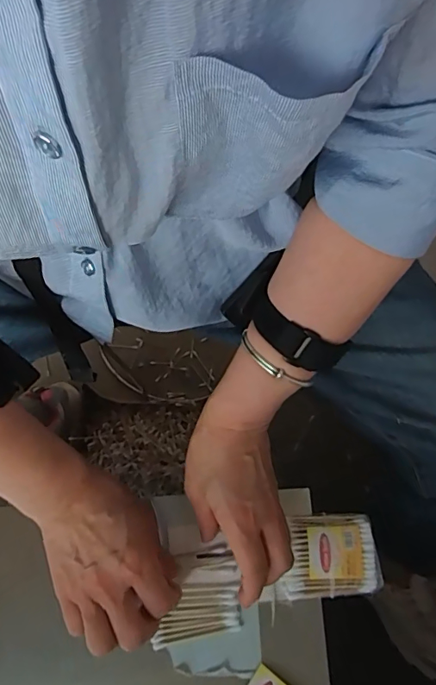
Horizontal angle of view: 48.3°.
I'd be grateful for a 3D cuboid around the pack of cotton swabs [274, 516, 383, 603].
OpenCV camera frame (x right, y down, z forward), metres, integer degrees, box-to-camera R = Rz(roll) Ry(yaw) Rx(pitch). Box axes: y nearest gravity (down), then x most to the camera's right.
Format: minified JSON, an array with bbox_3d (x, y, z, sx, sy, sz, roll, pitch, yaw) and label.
[{"bbox_3d":[0.089,0.174,0.399,0.082,0.012,0.062,-4,70,-2],"label":"pack of cotton swabs"}]

